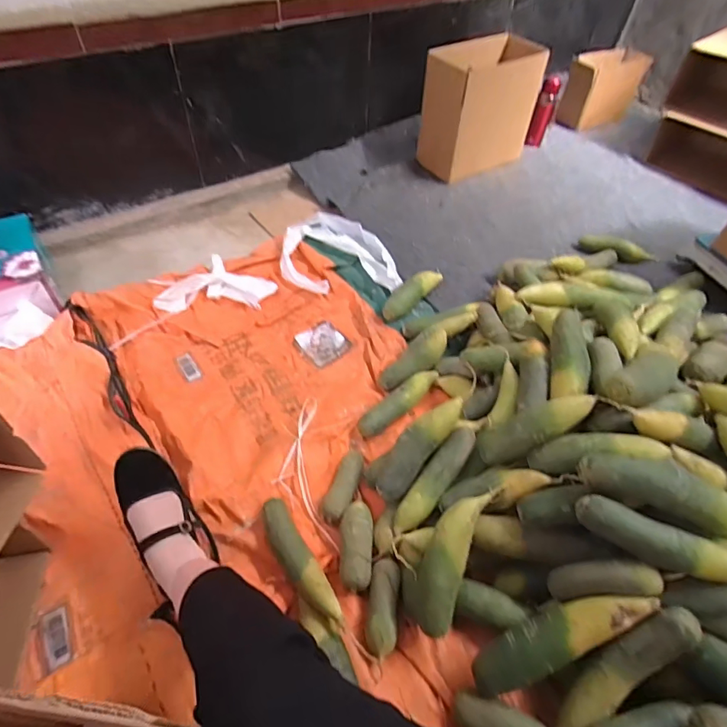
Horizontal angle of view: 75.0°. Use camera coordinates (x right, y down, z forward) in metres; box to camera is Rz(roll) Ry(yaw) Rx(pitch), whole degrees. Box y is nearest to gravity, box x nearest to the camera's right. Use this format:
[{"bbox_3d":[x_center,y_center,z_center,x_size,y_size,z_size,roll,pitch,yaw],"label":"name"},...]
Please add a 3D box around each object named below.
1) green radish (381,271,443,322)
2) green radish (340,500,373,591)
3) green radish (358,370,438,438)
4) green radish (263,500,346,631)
[{"bbox_3d":[0.127,-0.188,1.229,0.064,0.058,0.213,30,54,21],"label":"green radish"},{"bbox_3d":[-0.012,0.303,0.793,0.053,0.047,0.138,0,49,-4],"label":"green radish"},{"bbox_3d":[0.076,0.082,0.996,0.058,0.053,0.213,37,57,25],"label":"green radish"},{"bbox_3d":[-0.106,0.322,0.772,0.050,0.051,0.242,-25,55,-23],"label":"green radish"}]

